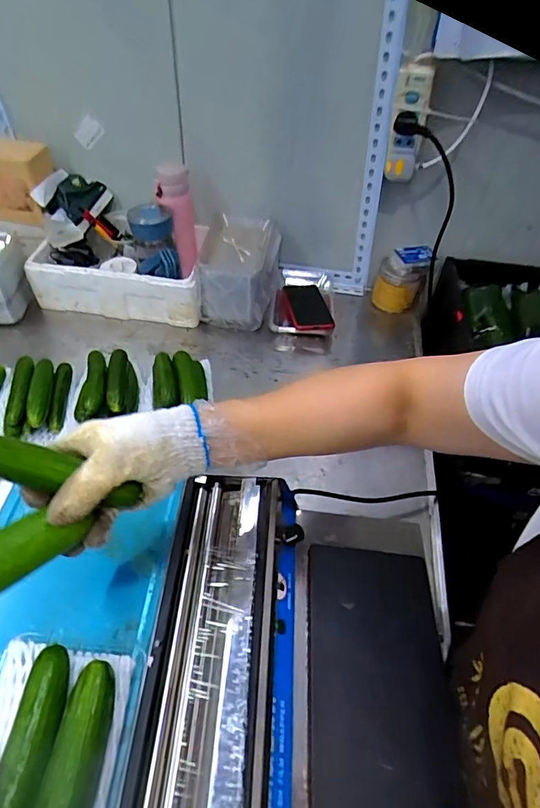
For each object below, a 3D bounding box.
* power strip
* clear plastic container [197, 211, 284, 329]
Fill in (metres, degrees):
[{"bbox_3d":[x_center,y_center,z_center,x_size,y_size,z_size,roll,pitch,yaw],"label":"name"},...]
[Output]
[{"bbox_3d":[0.219,-0.444,0.751,0.052,0.163,0.029,11,48,7],"label":"power strip"},{"bbox_3d":[-0.060,-0.253,0.942,0.149,0.144,0.168,4,47,1],"label":"clear plastic container"}]

